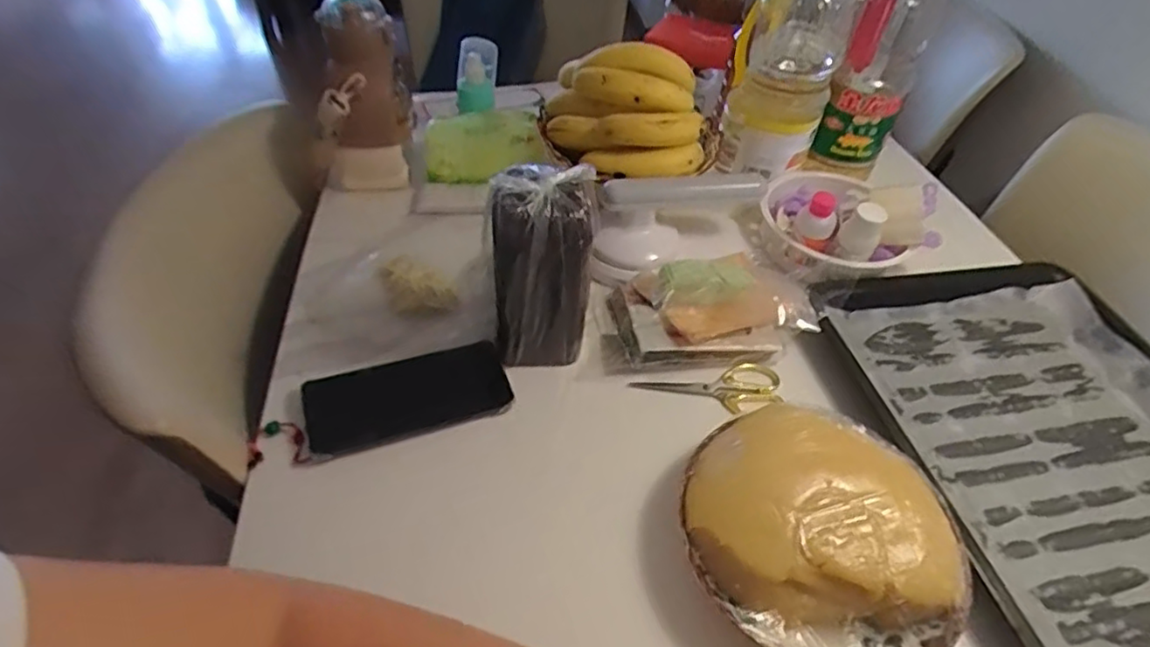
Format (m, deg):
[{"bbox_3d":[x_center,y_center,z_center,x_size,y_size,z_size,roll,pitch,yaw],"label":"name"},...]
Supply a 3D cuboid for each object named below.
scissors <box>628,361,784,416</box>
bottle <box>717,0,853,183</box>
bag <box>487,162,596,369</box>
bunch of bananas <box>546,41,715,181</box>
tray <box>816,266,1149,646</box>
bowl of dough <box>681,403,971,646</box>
[{"bbox_3d":[0.119,0.060,0.561,0.130,0.014,0.047,-6,47,-11],"label":"scissors"},{"bbox_3d":[0.228,-0.282,0.679,0.104,0.233,0.112,19,47,11],"label":"bottle"},{"bbox_3d":[-0.030,-0.039,0.520,0.080,0.171,0.059,4,46,-1],"label":"bag"},{"bbox_3d":[0.056,-0.227,0.676,0.194,0.103,0.137,15,47,7],"label":"bunch of bananas"},{"bbox_3d":[0.408,0.101,0.530,0.307,0.036,0.387,-6,47,-11],"label":"tray"},{"bbox_3d":[0.168,0.147,0.441,0.174,0.062,0.179,3,46,-3],"label":"bowl of dough"}]

